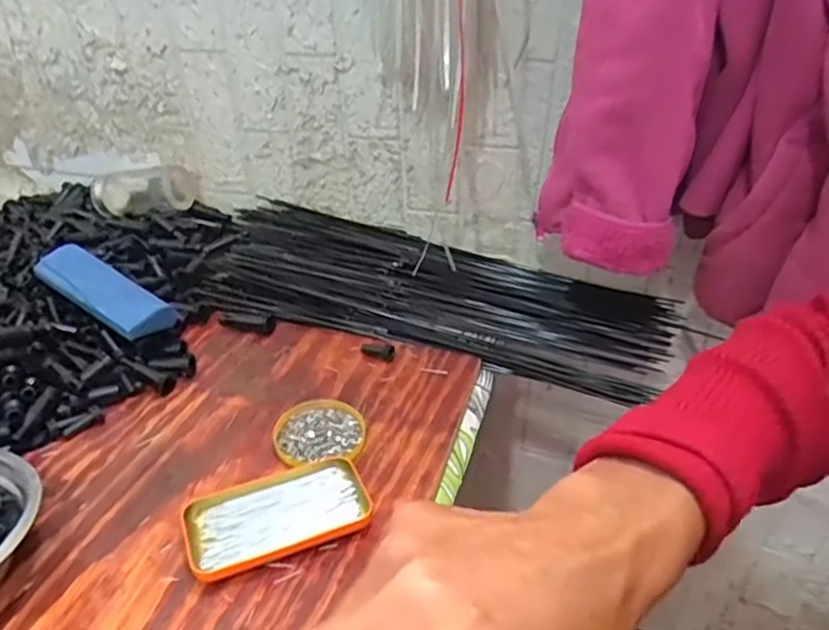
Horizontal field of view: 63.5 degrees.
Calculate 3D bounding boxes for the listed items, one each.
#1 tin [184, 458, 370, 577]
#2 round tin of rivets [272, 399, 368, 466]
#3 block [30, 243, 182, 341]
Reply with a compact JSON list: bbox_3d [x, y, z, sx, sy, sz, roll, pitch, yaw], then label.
[{"bbox_3d":[-0.111,0.160,0.541,0.140,0.019,0.082,-14,36,-20],"label":"tin"},{"bbox_3d":[-0.089,0.111,0.628,0.083,0.014,0.078,0,33,0],"label":"round tin of rivets"},{"bbox_3d":[-0.340,-0.029,0.729,0.166,0.023,0.059,29,42,19],"label":"block"}]

